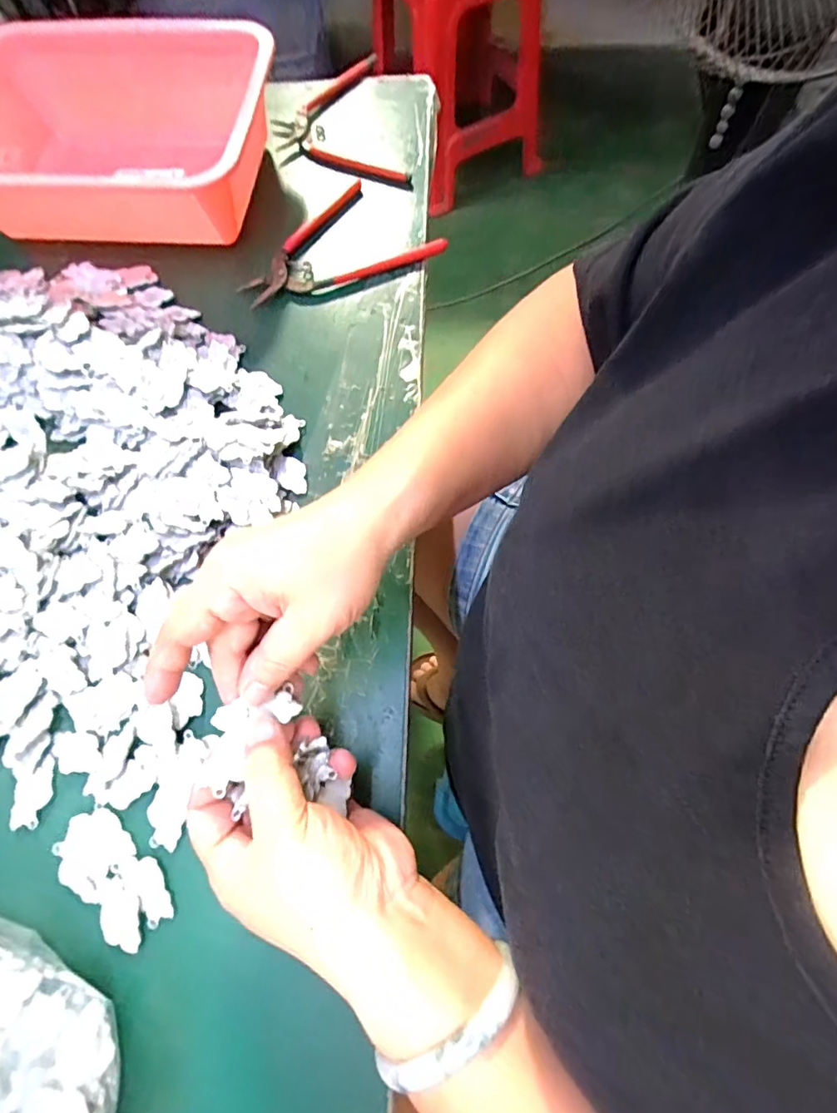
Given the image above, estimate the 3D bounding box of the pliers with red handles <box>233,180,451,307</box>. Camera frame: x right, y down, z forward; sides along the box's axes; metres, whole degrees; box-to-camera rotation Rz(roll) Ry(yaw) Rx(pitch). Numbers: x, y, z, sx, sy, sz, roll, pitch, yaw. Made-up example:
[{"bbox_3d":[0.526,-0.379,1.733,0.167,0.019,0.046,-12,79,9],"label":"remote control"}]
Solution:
[{"bbox_3d":[-0.067,-0.261,0.421,0.162,0.022,0.078,-14,72,-4],"label":"pliers with red handles"}]

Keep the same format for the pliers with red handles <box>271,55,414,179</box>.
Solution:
[{"bbox_3d":[-0.077,-0.391,0.467,0.106,0.020,0.148,-14,72,-4],"label":"pliers with red handles"}]

